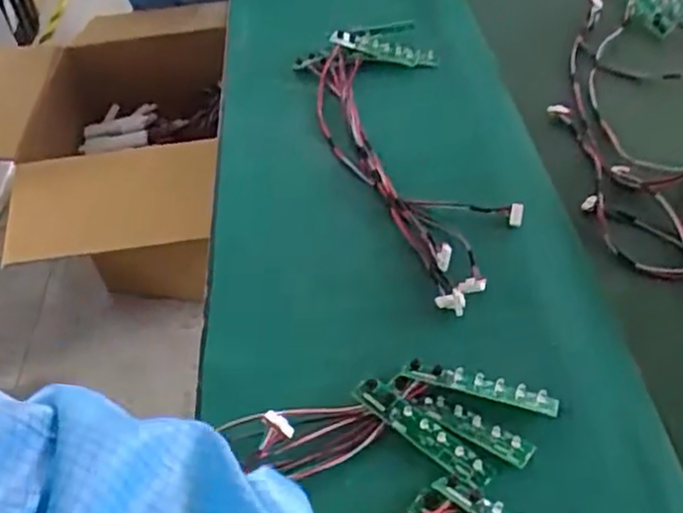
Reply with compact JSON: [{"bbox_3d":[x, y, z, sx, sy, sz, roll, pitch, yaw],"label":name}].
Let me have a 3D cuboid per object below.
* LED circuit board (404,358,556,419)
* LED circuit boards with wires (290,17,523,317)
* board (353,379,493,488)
[{"bbox_3d":[0.106,0.100,0.547,0.117,0.007,0.020,11,48,17],"label":"LED circuit board"},{"bbox_3d":[0.073,-0.129,0.760,0.160,0.047,0.446,-14,45,-7],"label":"LED circuit boards with wires"},{"bbox_3d":[0.059,0.127,0.523,0.114,0.012,0.022,30,56,31],"label":"board"}]

